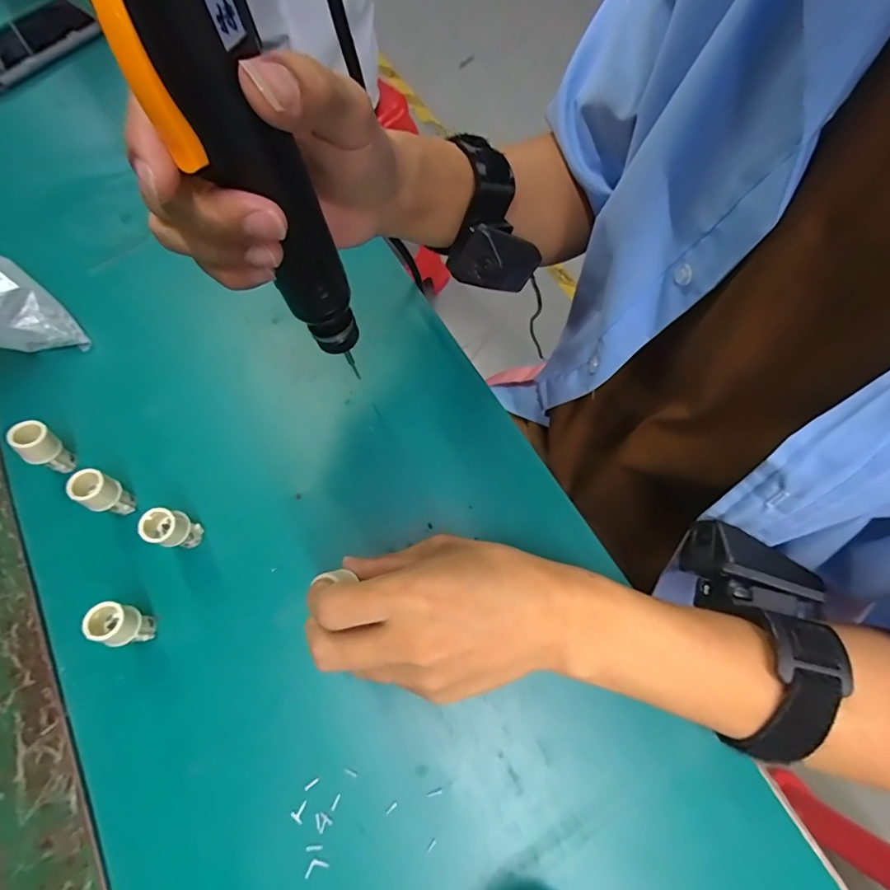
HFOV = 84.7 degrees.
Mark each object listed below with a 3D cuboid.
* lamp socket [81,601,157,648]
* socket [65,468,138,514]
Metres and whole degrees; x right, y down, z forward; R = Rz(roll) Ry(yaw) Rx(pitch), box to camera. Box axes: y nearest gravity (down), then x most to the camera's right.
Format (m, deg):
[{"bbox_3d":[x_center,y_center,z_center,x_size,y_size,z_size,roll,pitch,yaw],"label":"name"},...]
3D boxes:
[{"bbox_3d":[-0.173,0.098,0.265,0.017,0.044,0.020,7,67,2],"label":"lamp socket"},{"bbox_3d":[-0.203,0.031,0.294,0.018,0.044,0.020,21,68,8],"label":"socket"}]

